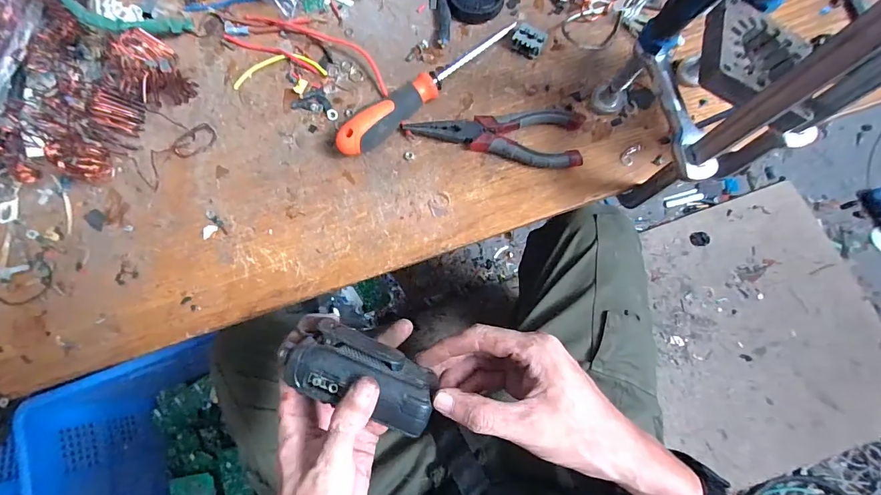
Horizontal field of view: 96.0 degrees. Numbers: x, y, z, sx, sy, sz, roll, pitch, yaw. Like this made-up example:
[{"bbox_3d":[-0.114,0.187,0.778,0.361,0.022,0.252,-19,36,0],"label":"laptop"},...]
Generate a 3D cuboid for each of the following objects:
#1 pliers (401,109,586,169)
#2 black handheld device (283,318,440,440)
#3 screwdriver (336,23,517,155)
[{"bbox_3d":[0.048,-0.093,0.354,0.155,0.015,0.051,-2,81,4],"label":"pliers"},{"bbox_3d":[-0.049,0.084,0.264,0.093,0.032,0.044,21,84,2],"label":"black handheld device"},{"bbox_3d":[-0.012,-0.148,0.359,0.192,0.033,0.027,-41,80,-2],"label":"screwdriver"}]

